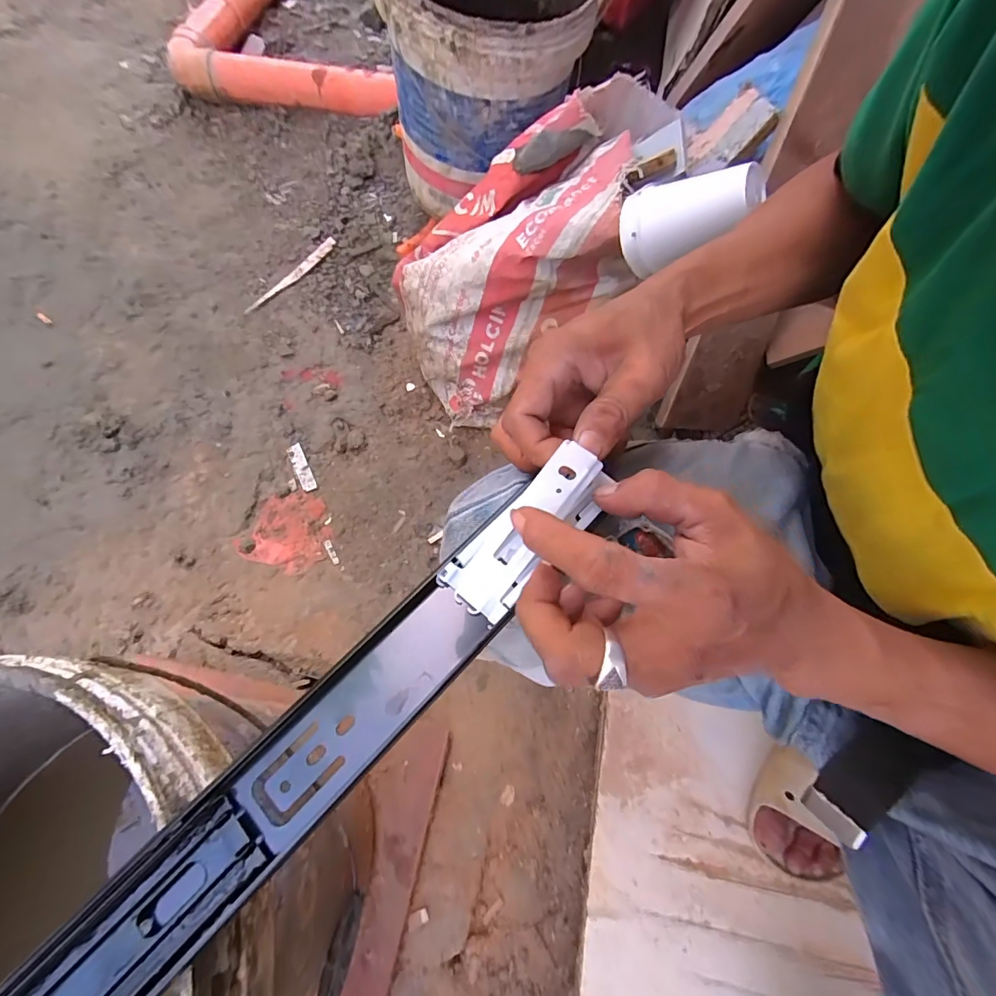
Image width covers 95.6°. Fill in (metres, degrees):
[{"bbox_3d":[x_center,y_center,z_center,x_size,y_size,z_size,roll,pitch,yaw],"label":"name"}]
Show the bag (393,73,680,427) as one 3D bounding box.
[{"bbox_3d":[0.045,-0.308,0.614,0.358,0.305,0.250,-8,68,-4],"label":"bag"}]

